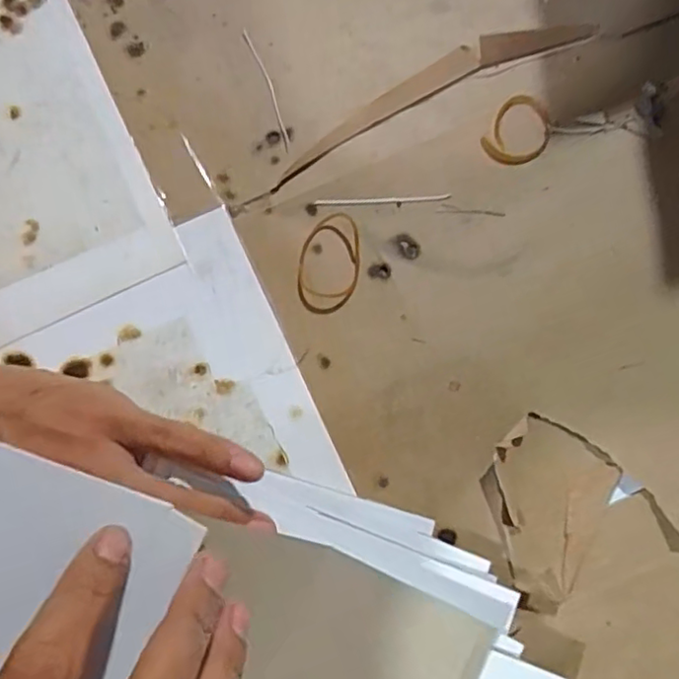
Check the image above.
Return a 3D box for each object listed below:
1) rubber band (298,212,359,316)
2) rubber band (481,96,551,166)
[{"bbox_3d":[-0.005,-0.037,0.307,0.029,0.004,0.050,5,80,0],"label":"rubber band"},{"bbox_3d":[0.092,-0.105,0.321,0.029,0.005,0.039,34,81,5],"label":"rubber band"}]

